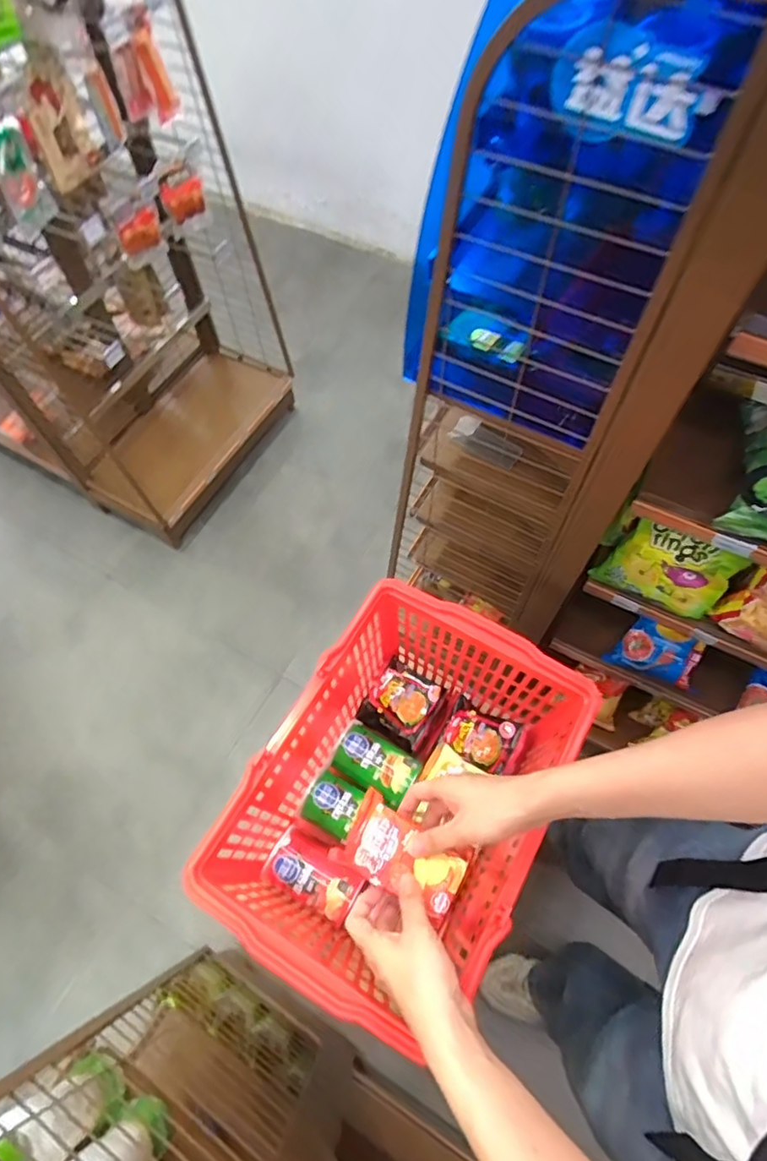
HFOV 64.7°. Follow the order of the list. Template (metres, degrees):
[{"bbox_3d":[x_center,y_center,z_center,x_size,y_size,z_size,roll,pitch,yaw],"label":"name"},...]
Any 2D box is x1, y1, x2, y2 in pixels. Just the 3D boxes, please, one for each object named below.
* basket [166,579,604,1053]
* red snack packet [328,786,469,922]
[{"bbox_3d":[0.022,0.246,0.699,0.292,0.177,0.404,28,66,14],"label":"basket"},{"bbox_3d":[0.018,0.261,0.574,0.116,0.028,0.069,30,66,10],"label":"red snack packet"}]

